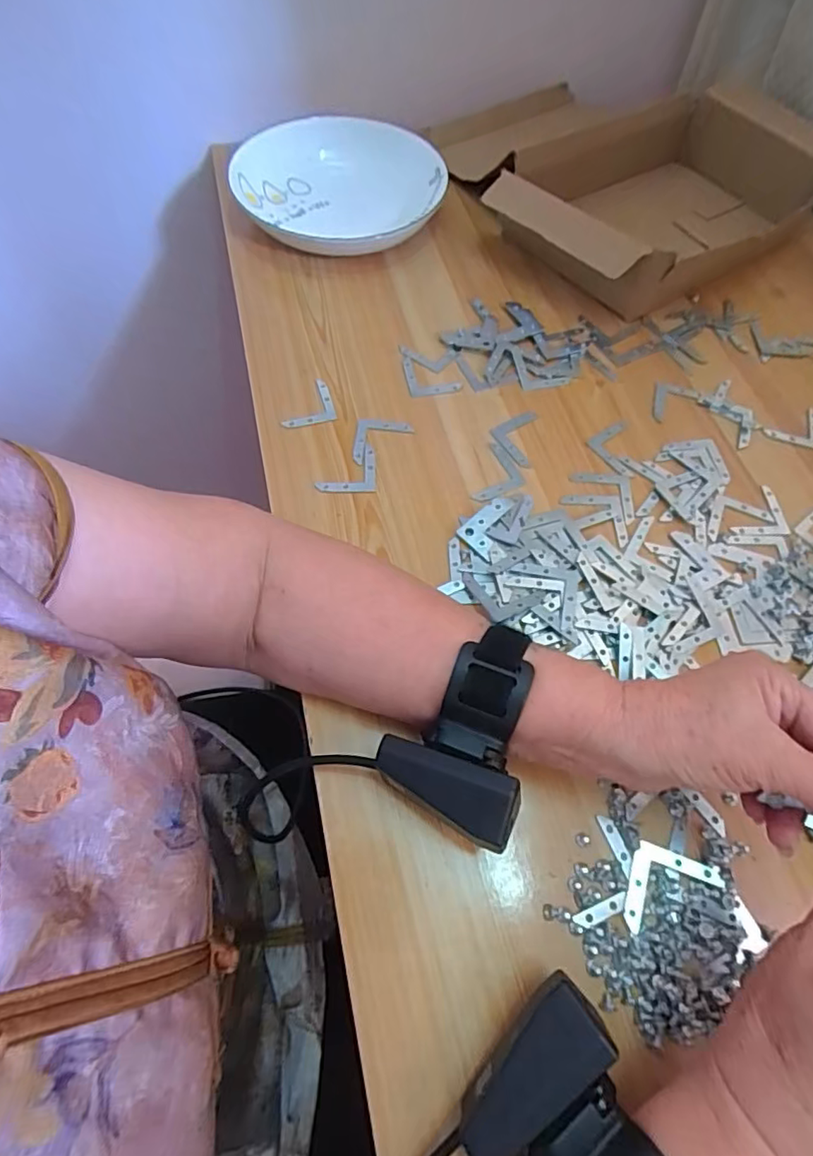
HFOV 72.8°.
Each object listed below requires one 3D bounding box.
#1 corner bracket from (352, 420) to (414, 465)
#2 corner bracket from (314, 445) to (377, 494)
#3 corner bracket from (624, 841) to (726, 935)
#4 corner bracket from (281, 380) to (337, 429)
[{"bbox_3d":[-0.018,-0.102,0.409,0.041,0.005,0.040,5,62,0],"label":"corner bracket"},{"bbox_3d":[-0.044,-0.079,0.397,0.042,0.004,0.041,-2,62,-4],"label":"corner bracket"},{"bbox_3d":[0.131,0.153,0.283,0.055,0.004,0.031,-21,57,-10],"label":"corner bracket"},{"bbox_3d":[-0.069,-0.127,0.421,0.028,0.005,0.050,29,62,1],"label":"corner bracket"}]

